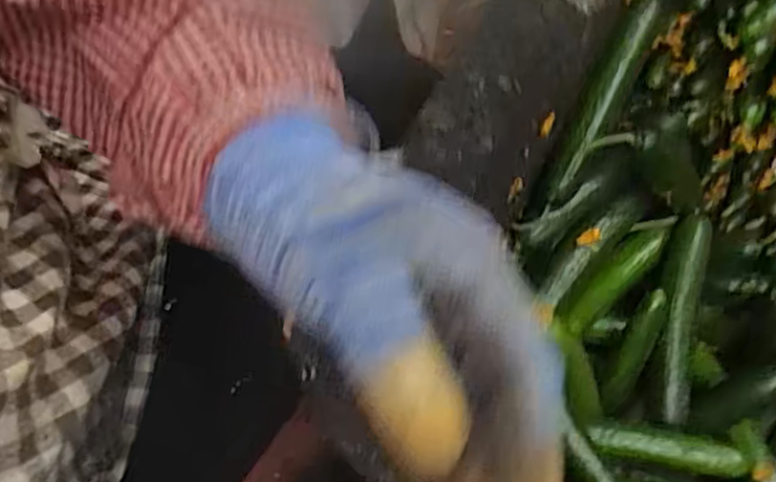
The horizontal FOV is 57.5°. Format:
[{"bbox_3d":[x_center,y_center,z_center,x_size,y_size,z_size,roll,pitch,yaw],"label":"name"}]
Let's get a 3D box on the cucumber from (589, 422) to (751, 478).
[{"bbox_3d":[0.224,0.167,0.571,0.118,0.025,0.028,10,73,5],"label":"cucumber"}]

